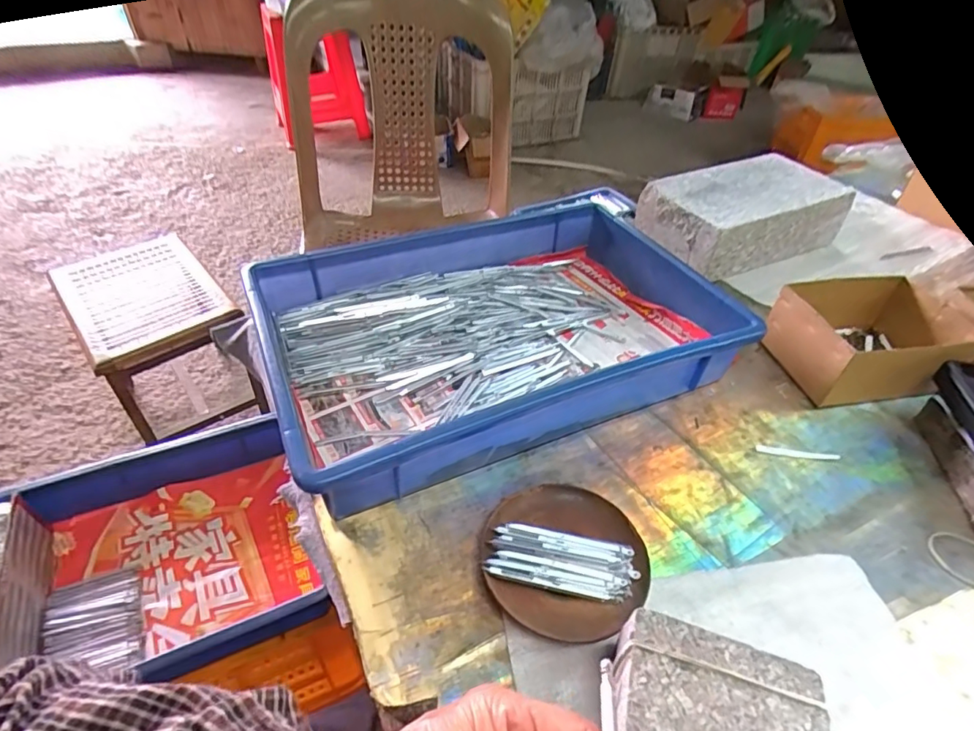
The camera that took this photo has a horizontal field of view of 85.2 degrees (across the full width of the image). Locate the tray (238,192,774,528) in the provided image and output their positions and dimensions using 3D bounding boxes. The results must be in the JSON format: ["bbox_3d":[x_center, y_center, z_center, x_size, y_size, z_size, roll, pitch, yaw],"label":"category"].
[{"bbox_3d":[0.010,-0.041,0.528,0.423,0.078,0.277,-17,47,-20],"label":"tray"}]

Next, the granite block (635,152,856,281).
[{"bbox_3d":[0.342,-0.207,0.713,0.246,0.078,0.140,-17,47,-20],"label":"granite block"}]

